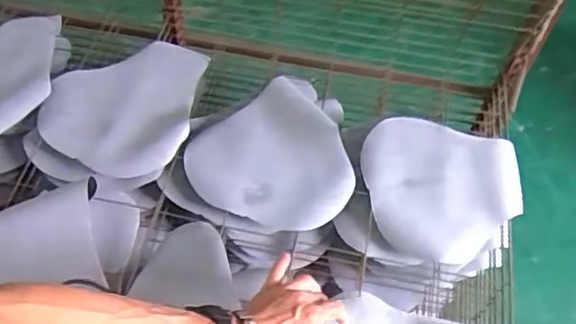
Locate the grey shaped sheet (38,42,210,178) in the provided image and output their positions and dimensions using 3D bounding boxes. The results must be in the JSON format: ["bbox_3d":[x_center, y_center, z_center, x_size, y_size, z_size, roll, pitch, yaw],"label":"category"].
[{"bbox_3d":[-0.241,-0.100,0.911,0.229,0.024,0.265,27,57,15],"label":"grey shaped sheet"}]

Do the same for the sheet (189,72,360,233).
[{"bbox_3d":[-0.019,0.004,0.851,0.208,0.019,0.221,-39,69,-11],"label":"sheet"}]

